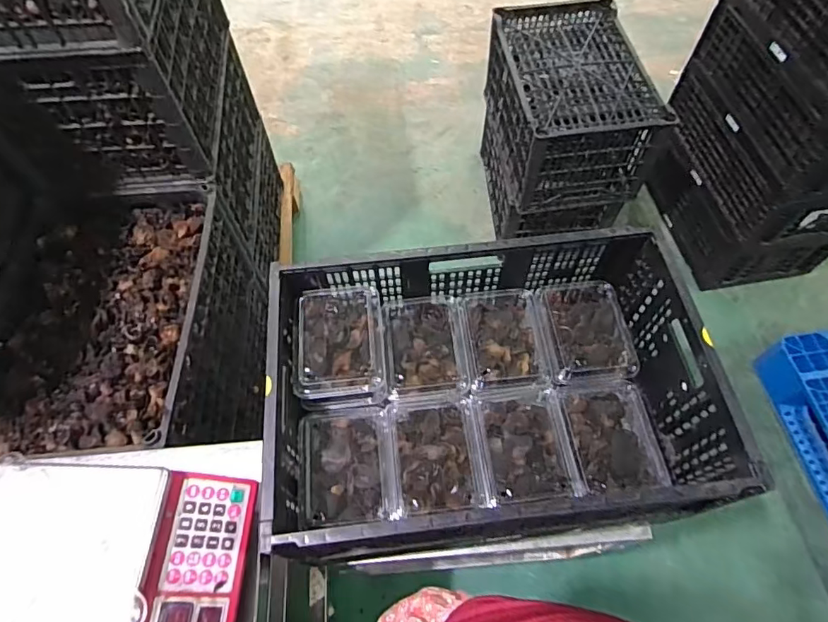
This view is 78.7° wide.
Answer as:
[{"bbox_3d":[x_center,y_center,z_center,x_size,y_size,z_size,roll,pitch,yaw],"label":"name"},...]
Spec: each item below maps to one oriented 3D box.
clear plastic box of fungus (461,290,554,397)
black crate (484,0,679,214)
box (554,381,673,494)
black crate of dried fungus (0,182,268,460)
[{"bbox_3d":[0.145,0.050,0.823,0.130,0.044,0.182,-4,61,-1],"label":"clear plastic box of fungus"},{"bbox_3d":[0.454,-0.615,1.506,0.377,0.296,0.577,-7,61,-3],"label":"black crate"},{"bbox_3d":[0.284,0.180,0.737,0.128,0.045,0.160,-7,61,-3],"label":"box"},{"bbox_3d":[-0.576,0.029,1.029,0.369,0.254,0.540,-4,61,-1],"label":"black crate of dried fungus"}]

